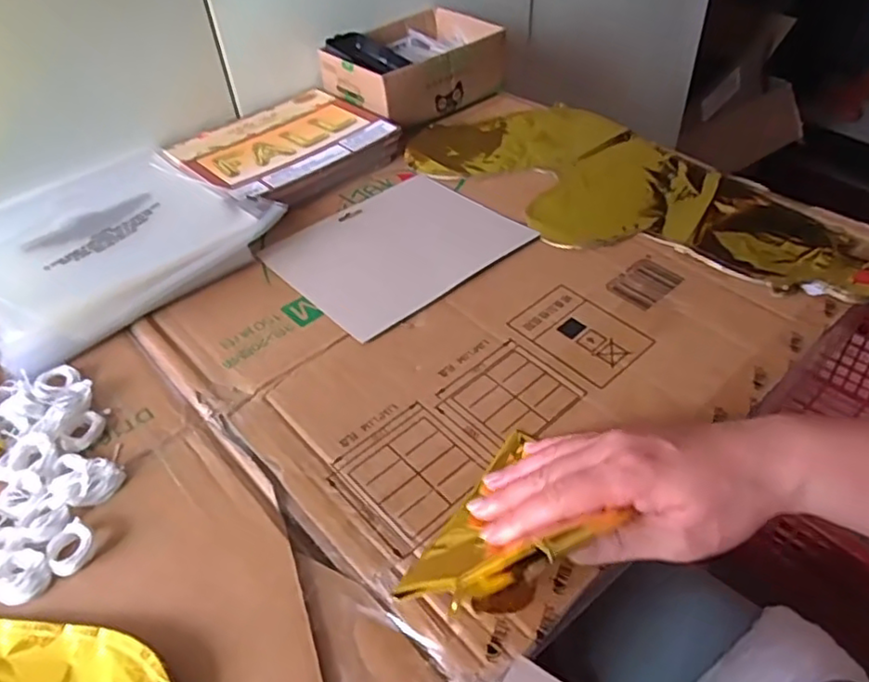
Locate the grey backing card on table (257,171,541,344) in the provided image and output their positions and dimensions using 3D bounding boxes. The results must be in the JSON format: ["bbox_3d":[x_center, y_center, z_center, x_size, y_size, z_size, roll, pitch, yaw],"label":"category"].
[{"bbox_3d":[-0.037,-0.084,0.571,0.183,0.009,0.165,-34,50,-25],"label":"grey backing card on table"}]

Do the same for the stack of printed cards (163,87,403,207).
[{"bbox_3d":[-0.156,-0.203,0.679,0.190,0.030,0.175,-36,53,-28],"label":"stack of printed cards"}]

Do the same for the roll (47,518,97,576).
[{"bbox_3d":[-0.207,0.117,0.368,0.024,0.008,0.026,-2,45,2],"label":"roll"}]

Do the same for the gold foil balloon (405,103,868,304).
[{"bbox_3d":[0.177,-0.146,0.610,0.432,0.009,0.204,30,54,29],"label":"gold foil balloon"}]

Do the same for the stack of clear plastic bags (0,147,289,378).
[{"bbox_3d":[-0.291,-0.087,0.565,0.225,0.034,0.224,31,55,30],"label":"stack of clear plastic bags"}]

